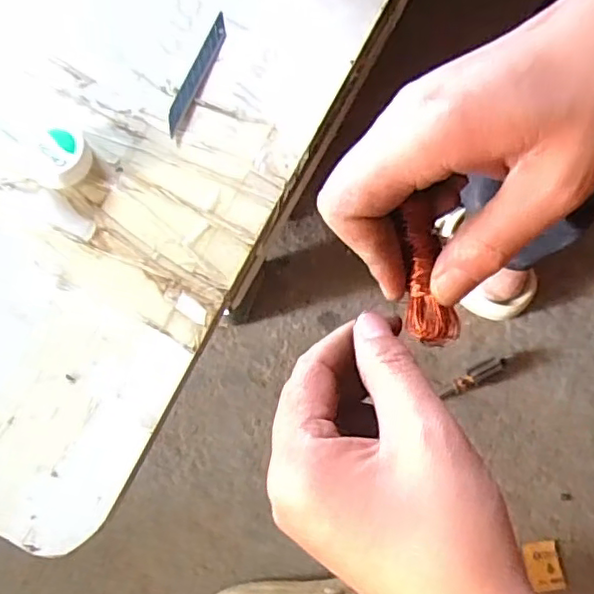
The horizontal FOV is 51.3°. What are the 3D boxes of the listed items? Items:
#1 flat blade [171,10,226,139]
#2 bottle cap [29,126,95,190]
[{"bbox_3d":[-0.053,-0.122,0.334,0.009,0.004,0.075,21,77,6],"label":"flat blade"},{"bbox_3d":[-0.121,-0.071,0.315,0.030,0.015,0.030,0,75,1],"label":"bottle cap"}]

